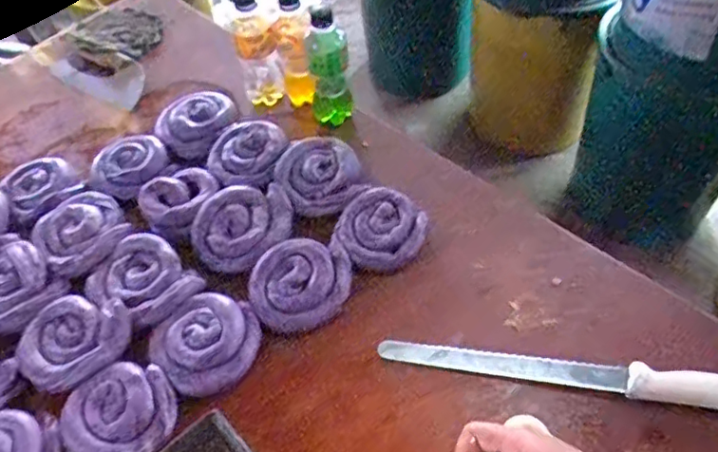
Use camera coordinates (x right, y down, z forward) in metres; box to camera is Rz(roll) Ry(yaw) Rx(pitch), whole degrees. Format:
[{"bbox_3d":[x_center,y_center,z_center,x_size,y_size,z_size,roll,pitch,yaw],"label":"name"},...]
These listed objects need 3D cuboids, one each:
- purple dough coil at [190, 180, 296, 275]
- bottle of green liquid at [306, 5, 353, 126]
[{"bbox_3d":[-0.146,-0.005,0.754,0.111,0.041,0.119,-2,51,3],"label":"purple dough coil"},{"bbox_3d":[-0.042,-0.217,0.843,0.053,0.164,0.055,-10,51,-3],"label":"bottle of green liquid"}]

